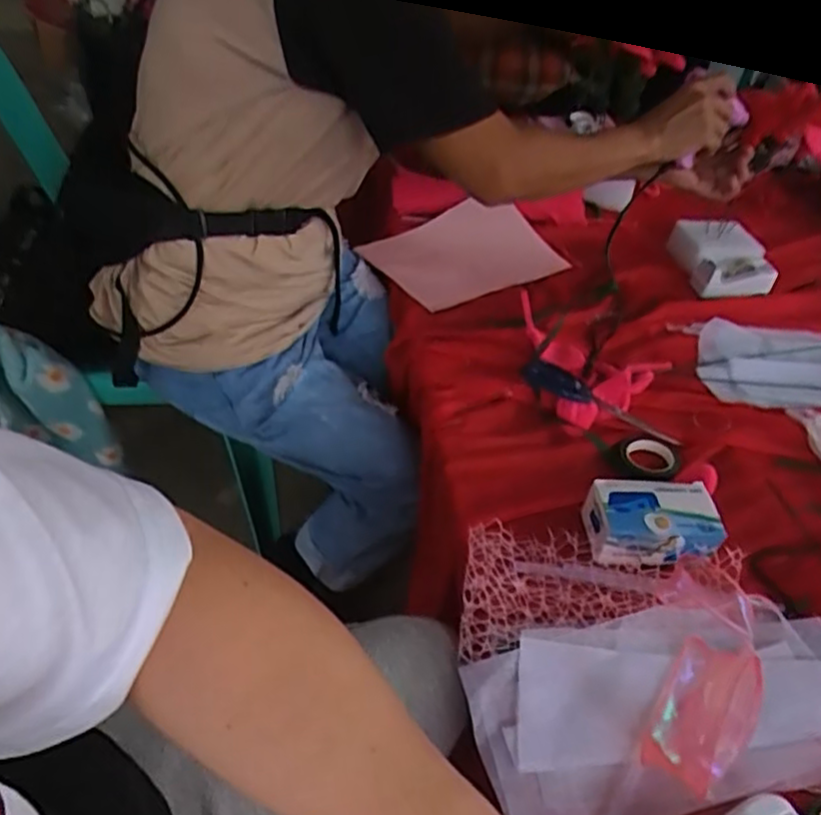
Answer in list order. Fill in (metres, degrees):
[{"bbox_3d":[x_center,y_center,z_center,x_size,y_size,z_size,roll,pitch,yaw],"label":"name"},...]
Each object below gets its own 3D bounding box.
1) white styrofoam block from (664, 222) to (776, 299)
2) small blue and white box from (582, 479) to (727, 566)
[{"bbox_3d":[0.436,-0.213,0.953,0.110,0.055,0.132,-2,43,-9],"label":"white styrofoam block"},{"bbox_3d":[0.216,0.102,0.605,0.107,0.040,0.070,2,42,-4],"label":"small blue and white box"}]

